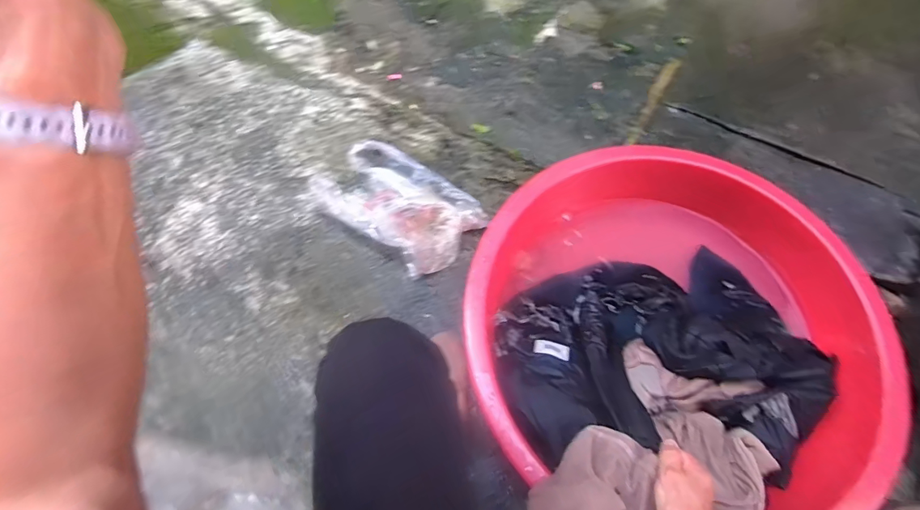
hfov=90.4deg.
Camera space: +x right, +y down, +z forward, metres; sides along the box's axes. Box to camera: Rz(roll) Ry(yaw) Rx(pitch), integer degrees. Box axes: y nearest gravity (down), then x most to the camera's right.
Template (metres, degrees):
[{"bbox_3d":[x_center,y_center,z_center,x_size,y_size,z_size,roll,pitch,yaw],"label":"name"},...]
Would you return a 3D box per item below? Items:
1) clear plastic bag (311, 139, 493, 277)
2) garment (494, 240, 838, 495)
[{"bbox_3d":[-0.137,-0.122,0.996,0.361,0.075,0.235,37,69,15],"label":"clear plastic bag"},{"bbox_3d":[0.342,0.154,0.776,0.544,0.162,0.360,-8,66,-5],"label":"garment"}]

